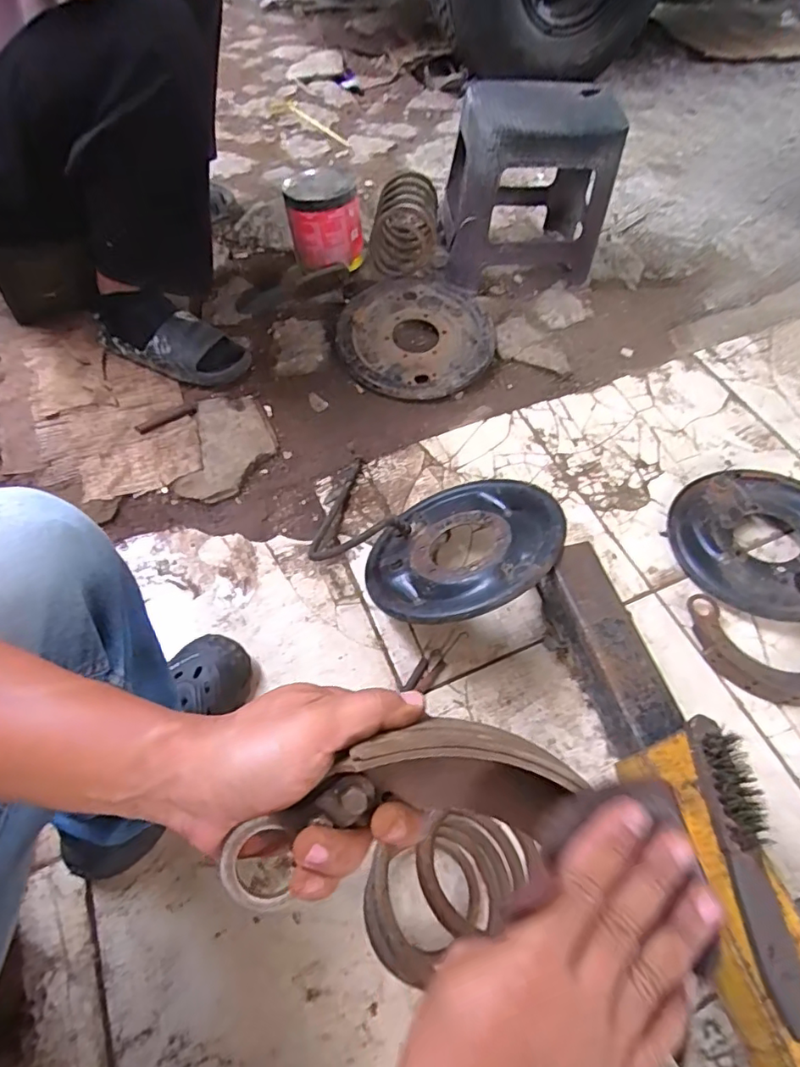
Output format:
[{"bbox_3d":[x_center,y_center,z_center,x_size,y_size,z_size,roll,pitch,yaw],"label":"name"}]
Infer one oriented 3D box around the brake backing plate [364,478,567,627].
[{"bbox_3d":[0.087,0.023,0.731,0.263,0.035,0.265,-19,34,13],"label":"brake backing plate"}]

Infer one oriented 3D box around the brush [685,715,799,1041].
[{"bbox_3d":[0.302,0.278,0.467,0.035,0.040,0.229,-1,58,-2],"label":"brush"}]

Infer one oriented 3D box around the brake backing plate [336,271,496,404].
[{"bbox_3d":[0.025,-0.393,1.073,0.300,0.048,0.325,-17,60,-10],"label":"brake backing plate"}]

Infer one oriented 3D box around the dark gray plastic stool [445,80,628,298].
[{"bbox_3d":[0.258,-0.711,1.109,0.311,0.322,0.267,-4,58,-2],"label":"dark gray plastic stool"}]

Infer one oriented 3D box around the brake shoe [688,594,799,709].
[{"bbox_3d":[0.515,0.169,0.744,0.222,0.031,0.122,20,61,13],"label":"brake shoe"}]

